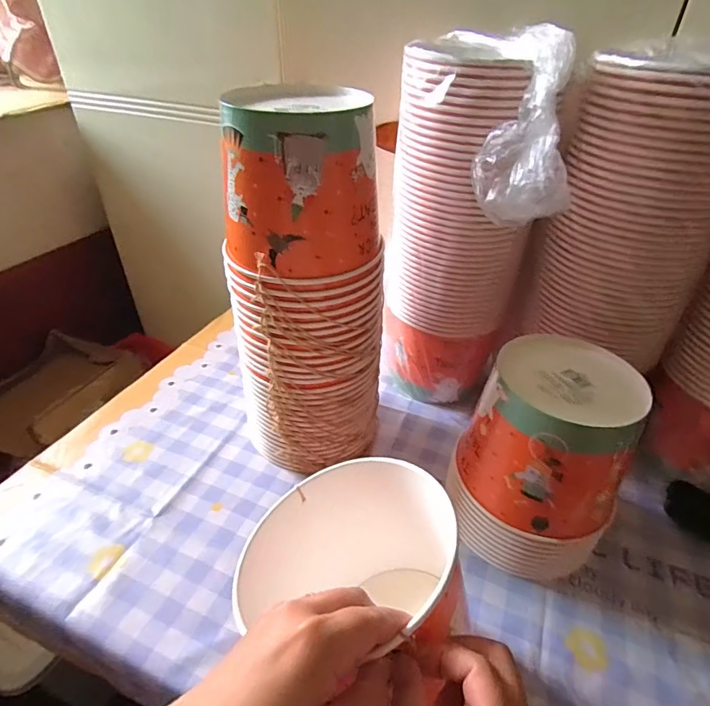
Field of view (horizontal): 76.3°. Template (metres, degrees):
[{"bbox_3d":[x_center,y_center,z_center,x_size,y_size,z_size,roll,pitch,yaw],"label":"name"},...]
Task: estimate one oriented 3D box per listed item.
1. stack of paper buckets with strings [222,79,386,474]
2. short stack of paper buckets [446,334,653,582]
[{"bbox_3d":[-0.051,-0.042,0.482,0.140,0.401,0.121,-24,44,-30],"label":"stack of paper buckets with strings"},{"bbox_3d":[0.186,0.103,0.453,0.150,0.192,0.137,25,41,28],"label":"short stack of paper buckets"}]

